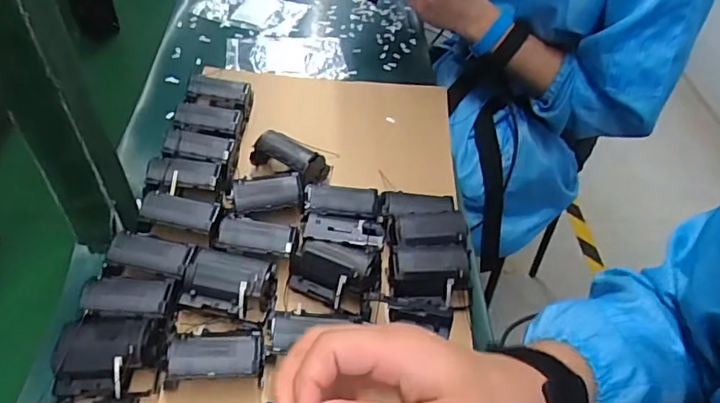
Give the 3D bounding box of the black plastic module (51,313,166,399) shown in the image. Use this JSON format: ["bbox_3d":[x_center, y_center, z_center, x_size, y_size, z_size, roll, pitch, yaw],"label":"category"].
[{"bbox_3d":[-0.180,0.110,0.382,0.069,0.033,0.050,1,48,-6],"label":"black plastic module"}]

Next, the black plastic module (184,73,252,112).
[{"bbox_3d":[-0.157,-0.109,0.589,0.067,0.052,0.031,10,47,2],"label":"black plastic module"}]

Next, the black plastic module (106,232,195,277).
[{"bbox_3d":[-0.168,0.042,0.429,0.062,0.020,0.029,9,48,5],"label":"black plastic module"}]

